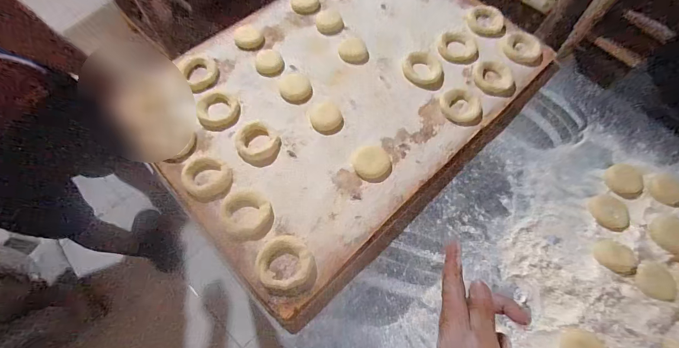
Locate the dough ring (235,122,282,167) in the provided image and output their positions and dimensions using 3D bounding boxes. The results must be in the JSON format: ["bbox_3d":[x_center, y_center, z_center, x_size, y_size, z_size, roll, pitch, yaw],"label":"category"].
[{"bbox_3d":[-0.115,-0.042,0.463,0.057,0.021,0.054,1,64,-1],"label":"dough ring"}]

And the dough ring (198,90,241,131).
[{"bbox_3d":[-0.178,-0.094,0.489,0.061,0.013,0.061,1,64,-1],"label":"dough ring"}]

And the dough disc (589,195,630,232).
[{"bbox_3d":[0.373,0.053,0.458,0.044,0.008,0.051,-20,66,-11],"label":"dough disc"}]

